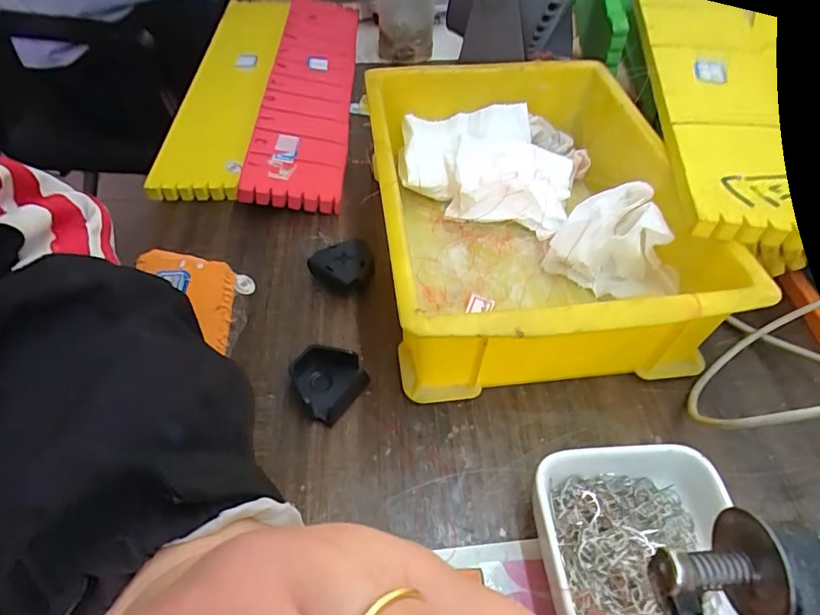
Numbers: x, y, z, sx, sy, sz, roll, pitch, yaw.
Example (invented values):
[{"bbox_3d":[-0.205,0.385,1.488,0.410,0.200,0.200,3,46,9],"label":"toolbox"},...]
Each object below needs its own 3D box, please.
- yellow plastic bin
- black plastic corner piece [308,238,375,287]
[{"bbox_3d":[0.069,-0.065,0.330,0.180,0.074,0.249,-6,51,-7],"label":"yellow plastic bin"},{"bbox_3d":[-0.044,-0.026,0.330,0.040,0.019,0.034,-8,51,-8],"label":"black plastic corner piece"}]

